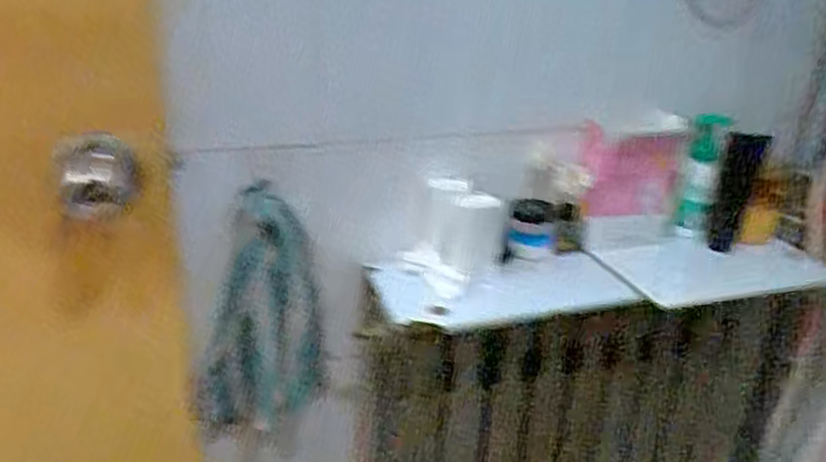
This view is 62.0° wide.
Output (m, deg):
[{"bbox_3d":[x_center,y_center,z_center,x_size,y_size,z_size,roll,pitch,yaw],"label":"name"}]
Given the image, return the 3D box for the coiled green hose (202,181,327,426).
[{"bbox_3d":[-0.183,0.102,0.818,0.146,0.303,0.047,-4,28,-11],"label":"coiled green hose"}]

